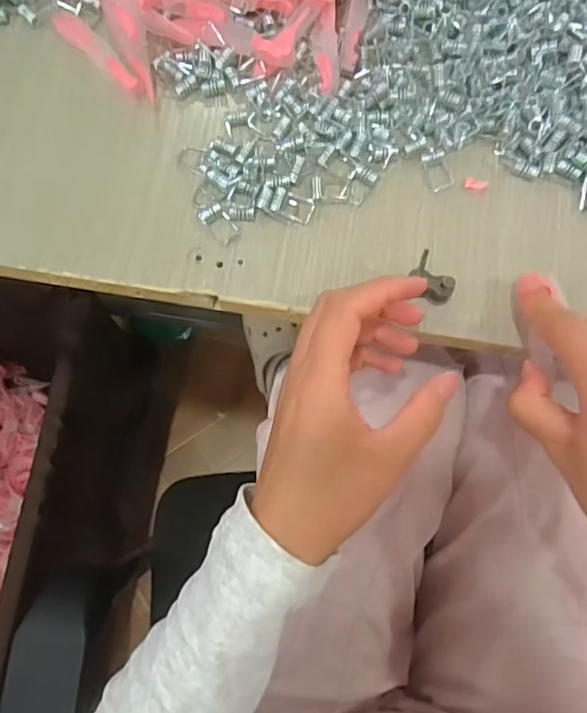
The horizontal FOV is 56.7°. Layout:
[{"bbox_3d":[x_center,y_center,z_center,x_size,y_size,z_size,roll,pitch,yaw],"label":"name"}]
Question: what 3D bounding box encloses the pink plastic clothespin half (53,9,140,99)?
[{"bbox_3d":[-0.117,-0.179,0.321,0.015,0.004,0.079,-42,79,-11],"label":"pink plastic clothespin half"}]

